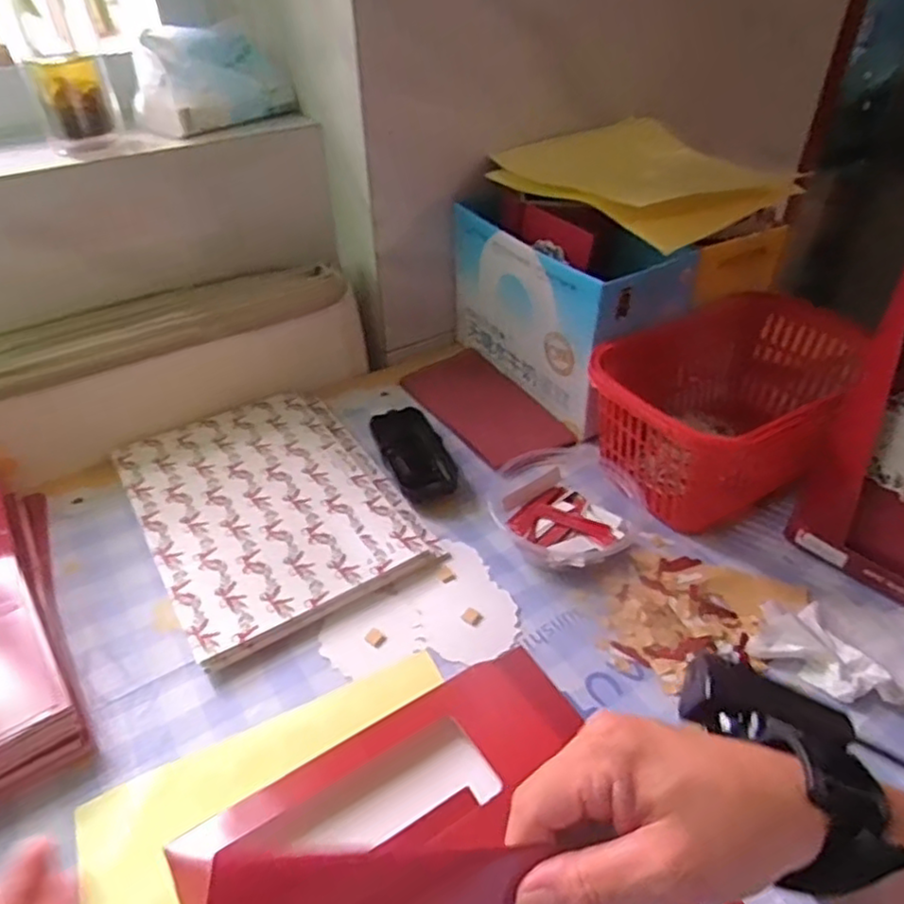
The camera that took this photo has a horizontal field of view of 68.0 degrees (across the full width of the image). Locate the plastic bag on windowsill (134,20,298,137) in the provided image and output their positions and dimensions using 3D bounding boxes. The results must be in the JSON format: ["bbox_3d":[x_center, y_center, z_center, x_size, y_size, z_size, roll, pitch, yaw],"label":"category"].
[{"bbox_3d":[-0.225,-0.357,0.635,0.148,0.072,0.080,-26,46,-27],"label":"plastic bag on windowsill"}]

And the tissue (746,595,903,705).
[{"bbox_3d":[0.261,0.128,0.440,0.115,0.020,0.080,-8,40,-8],"label":"tissue"}]

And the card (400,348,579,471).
[{"bbox_3d":[0.032,-0.046,0.662,0.096,0.009,0.176,-23,45,-24],"label":"card"}]

